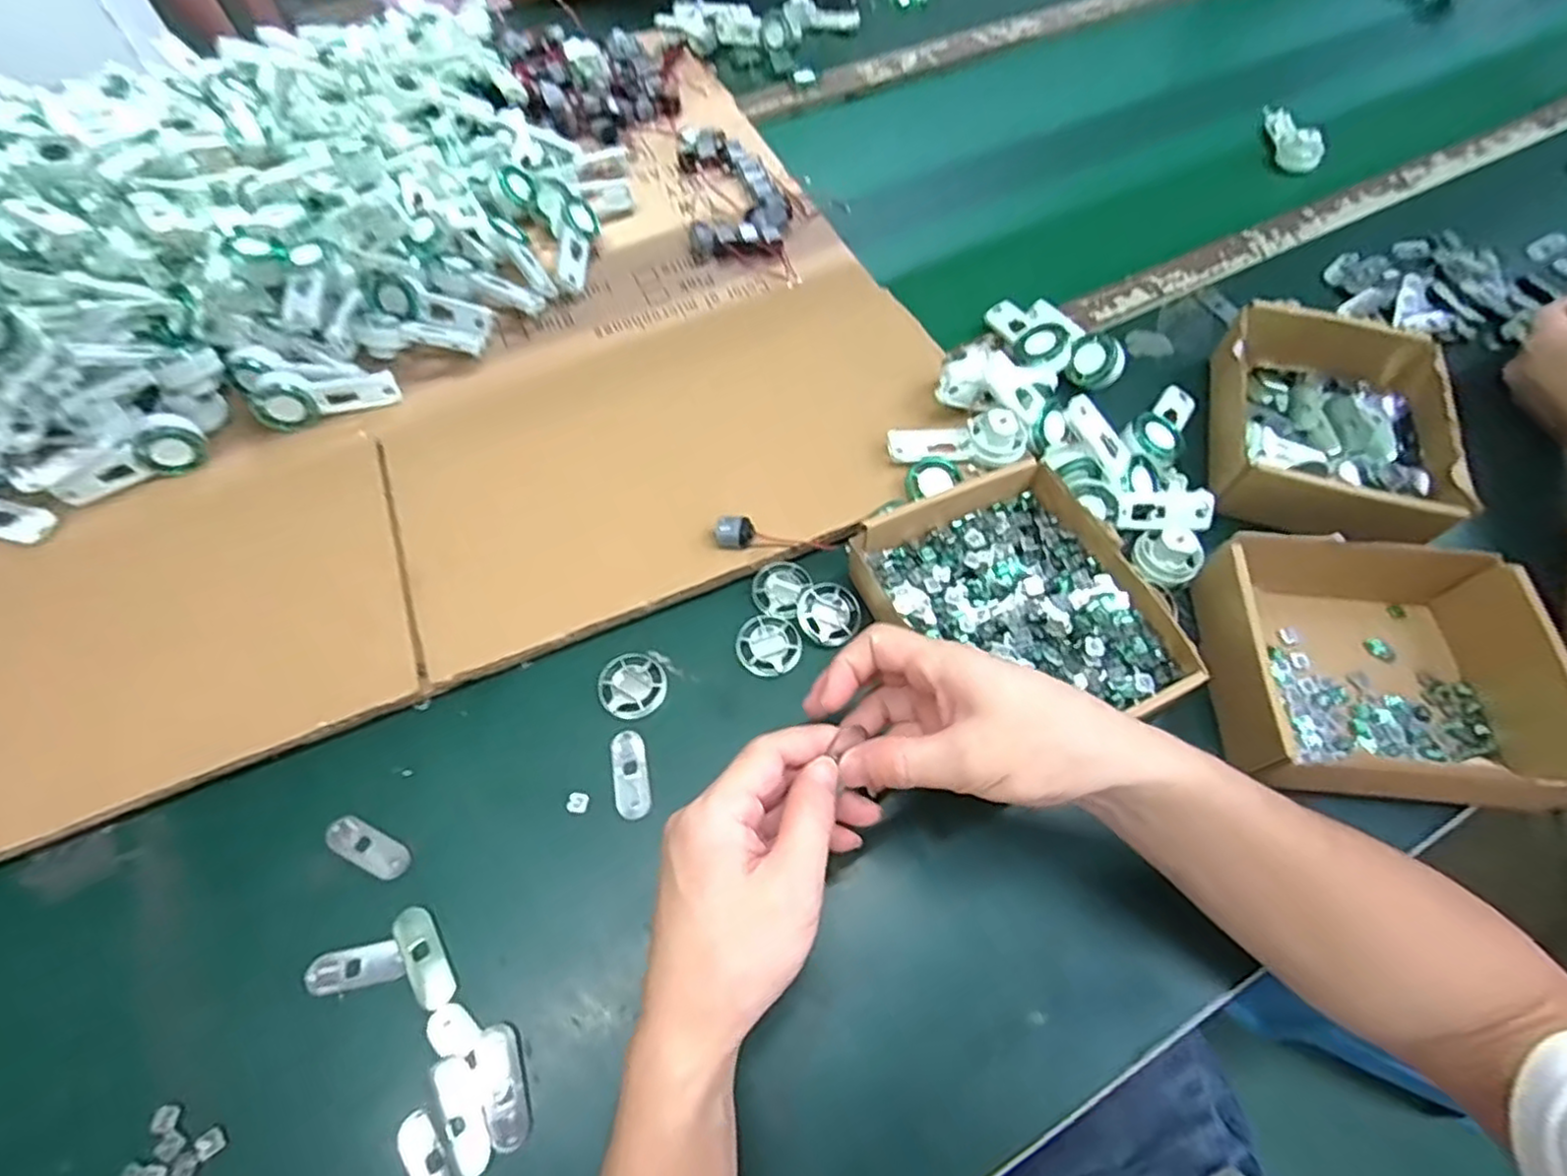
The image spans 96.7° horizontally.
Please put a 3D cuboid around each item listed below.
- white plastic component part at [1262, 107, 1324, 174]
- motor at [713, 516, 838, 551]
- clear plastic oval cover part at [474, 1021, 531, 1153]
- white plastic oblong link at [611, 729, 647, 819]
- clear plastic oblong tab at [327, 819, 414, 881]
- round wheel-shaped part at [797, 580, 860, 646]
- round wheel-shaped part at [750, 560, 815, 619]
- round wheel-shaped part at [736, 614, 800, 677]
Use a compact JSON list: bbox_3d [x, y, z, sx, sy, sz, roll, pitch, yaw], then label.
[{"bbox_3d":[0.511,-0.460,0.704,0.026,0.027,0.105,1,59,1],"label":"white plastic component part"},{"bbox_3d":[-0.006,-0.032,0.455,0.079,0.015,0.018,9,59,-11],"label":"motor"},{"bbox_3d":[-0.131,0.232,0.325,0.020,0.004,0.050,-19,61,-11],"label":"clear plastic oval cover part"},{"bbox_3d":[-0.088,0.107,0.400,0.018,0.004,0.050,-10,60,-6],"label":"white plastic oblong link"},{"bbox_3d":[-0.227,0.142,0.381,0.052,0.004,0.019,22,62,13],"label":"clear plastic oblong tab"},{"bbox_3d":[0.028,0.015,0.442,0.040,0.007,0.040,0,59,0],"label":"round wheel-shaped part"},{"bbox_3d":[-0.002,-0.001,0.456,0.036,0.007,0.038,0,59,0],"label":"round wheel-shaped part"},{"bbox_3d":[-0.009,0.036,0.438,0.039,0.008,0.040,0,59,0],"label":"round wheel-shaped part"}]

